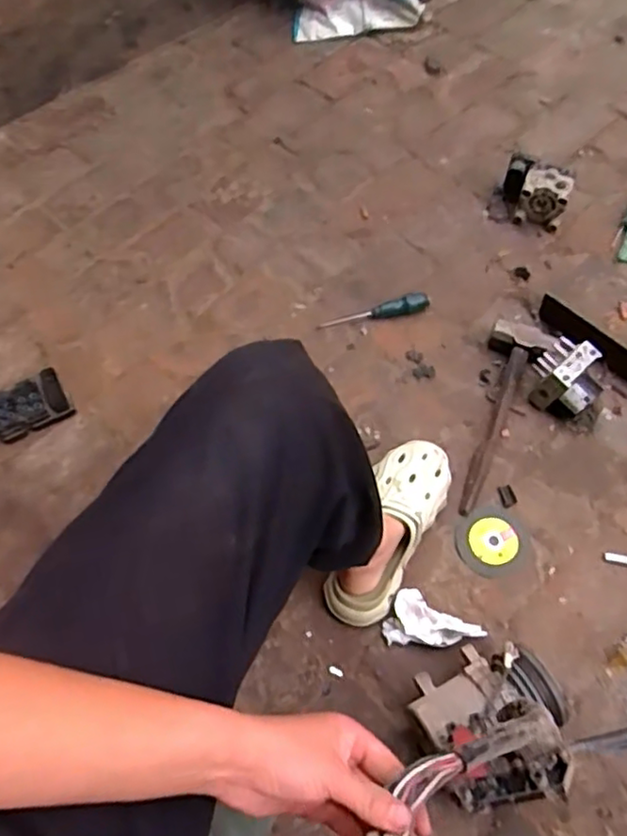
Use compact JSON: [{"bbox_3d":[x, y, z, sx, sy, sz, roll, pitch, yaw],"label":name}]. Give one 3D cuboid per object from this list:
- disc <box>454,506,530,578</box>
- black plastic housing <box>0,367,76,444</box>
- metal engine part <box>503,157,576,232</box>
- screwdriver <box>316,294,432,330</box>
[{"bbox_3d":[0.252,0.172,0.917,0.100,0.008,0.096,-2,61,3],"label":"disc"},{"bbox_3d":[-0.462,-0.018,1.048,0.129,0.049,0.084,-29,62,-11],"label":"black plastic housing"},{"bbox_3d":[0.394,-0.398,1.167,0.121,0.094,0.070,24,66,18],"label":"metal engine part"},{"bbox_3d":[0.103,-0.180,1.111,0.190,0.025,0.029,-12,60,-3],"label":"screwdriver"}]

